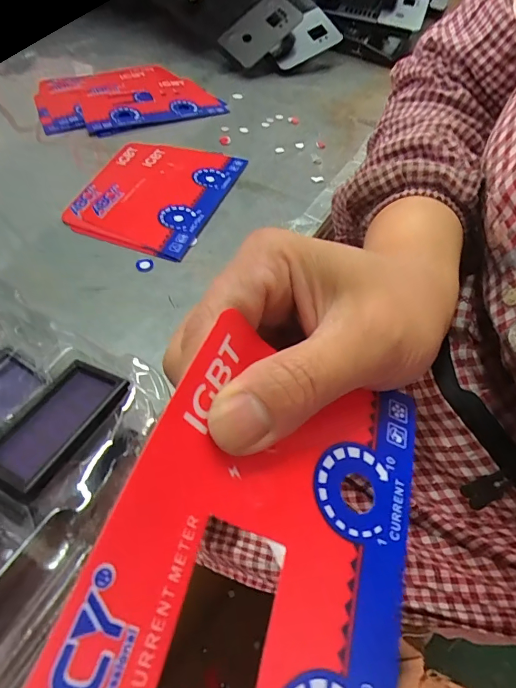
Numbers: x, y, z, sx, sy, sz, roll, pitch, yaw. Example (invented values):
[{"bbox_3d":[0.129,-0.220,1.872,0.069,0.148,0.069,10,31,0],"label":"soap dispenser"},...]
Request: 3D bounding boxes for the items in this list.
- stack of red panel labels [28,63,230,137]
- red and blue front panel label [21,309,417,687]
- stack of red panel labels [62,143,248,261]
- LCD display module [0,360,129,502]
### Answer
[{"bbox_3d":[-0.120,-0.246,0.417,0.163,0.015,0.124,-18,53,-15],"label":"stack of red panel labels"},{"bbox_3d":[0.003,0.058,0.104,0.086,0.008,0.129,32,51,-13],"label":"red and blue front panel label"},{"bbox_3d":[-0.082,-0.127,0.337,0.106,0.012,0.148,15,52,11],"label":"stack of red panel labels"},{"bbox_3d":[-0.065,0.025,0.131,0.028,0.008,0.044,27,56,15],"label":"LCD display module"}]

